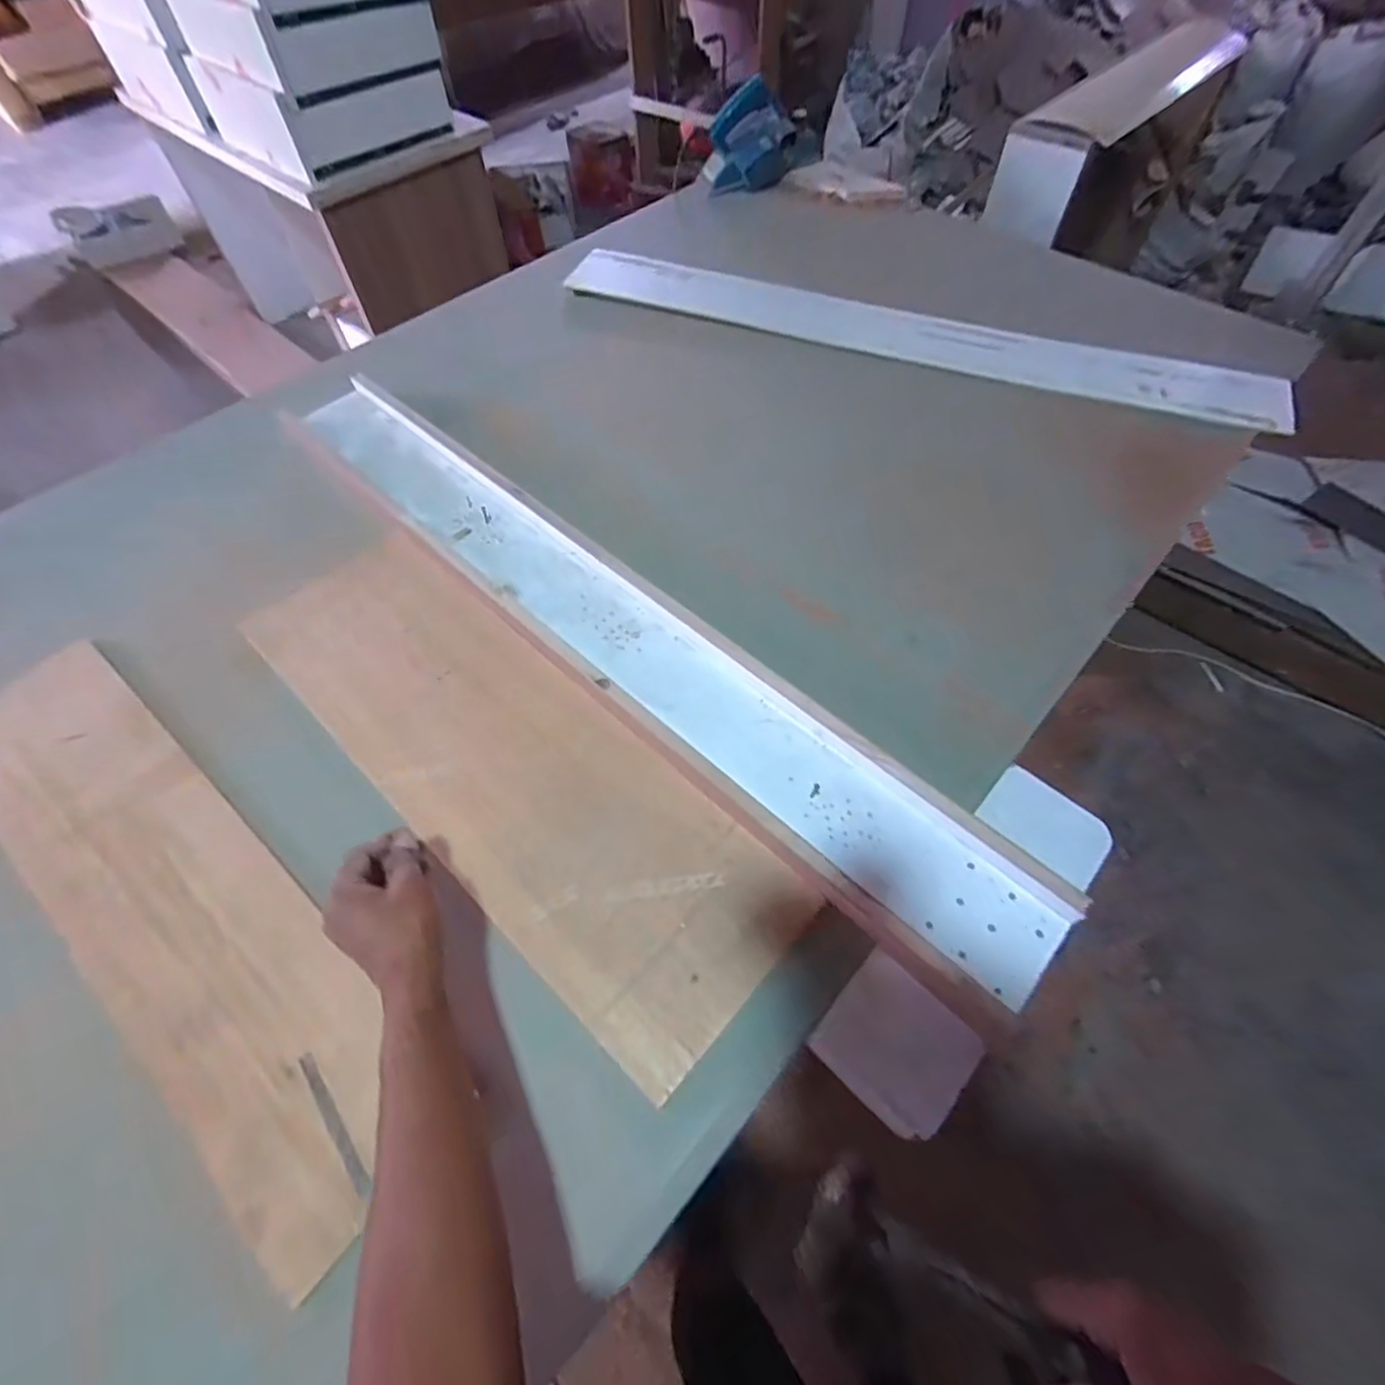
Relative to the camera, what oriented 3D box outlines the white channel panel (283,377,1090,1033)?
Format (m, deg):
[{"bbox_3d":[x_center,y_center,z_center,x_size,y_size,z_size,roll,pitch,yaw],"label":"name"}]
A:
[{"bbox_3d":[-0.119,-0.101,0.752,1.149,0.034,0.159,38,67,21],"label":"white channel panel"}]

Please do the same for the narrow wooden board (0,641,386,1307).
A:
[{"bbox_3d":[-0.502,0.186,0.601,0.692,0.021,0.170,36,67,21],"label":"narrow wooden board"}]

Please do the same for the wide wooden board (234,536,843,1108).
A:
[{"bbox_3d":[-0.204,0.063,0.669,0.688,0.019,0.228,37,67,21],"label":"wide wooden board"}]

